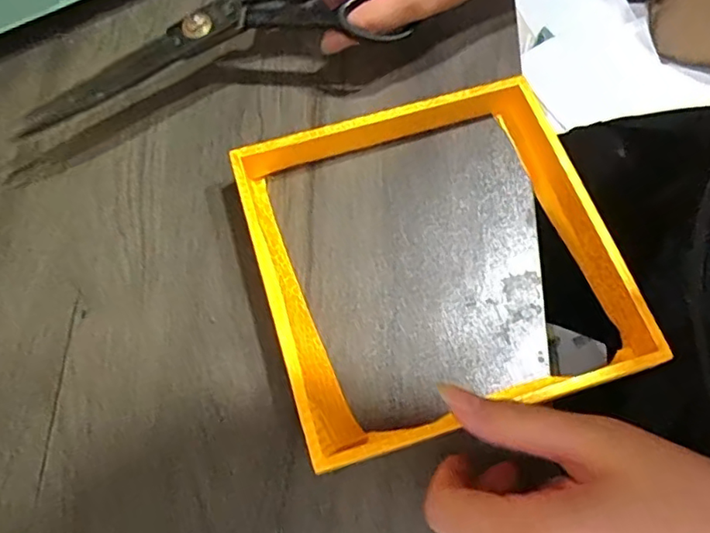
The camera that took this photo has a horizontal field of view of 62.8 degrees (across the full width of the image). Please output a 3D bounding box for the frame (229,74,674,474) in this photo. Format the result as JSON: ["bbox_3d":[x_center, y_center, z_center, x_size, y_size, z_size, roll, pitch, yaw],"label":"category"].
[{"bbox_3d":[0.040,-0.006,0.300,0.172,0.030,0.171,-17,69,-4],"label":"frame"}]

